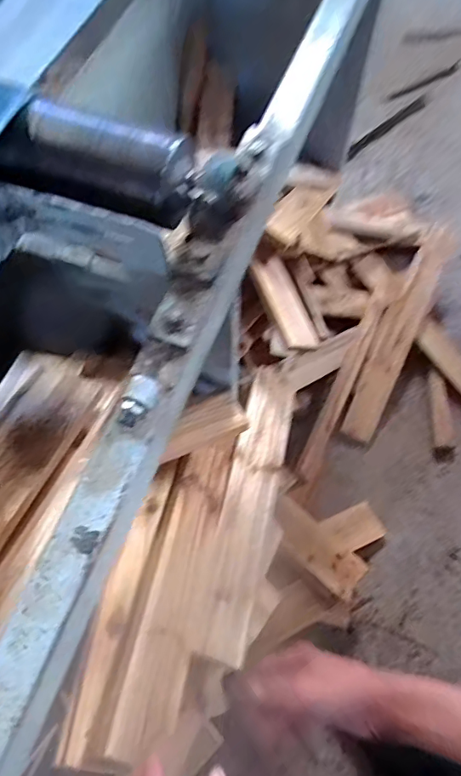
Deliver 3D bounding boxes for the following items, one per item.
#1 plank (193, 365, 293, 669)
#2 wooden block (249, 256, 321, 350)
[{"bbox_3d":[0.040,0.160,0.776,0.090,0.025,0.500,28,51,-14],"label":"plank"},{"bbox_3d":[0.104,-0.154,0.914,0.093,0.032,0.193,-6,66,-40],"label":"wooden block"}]

